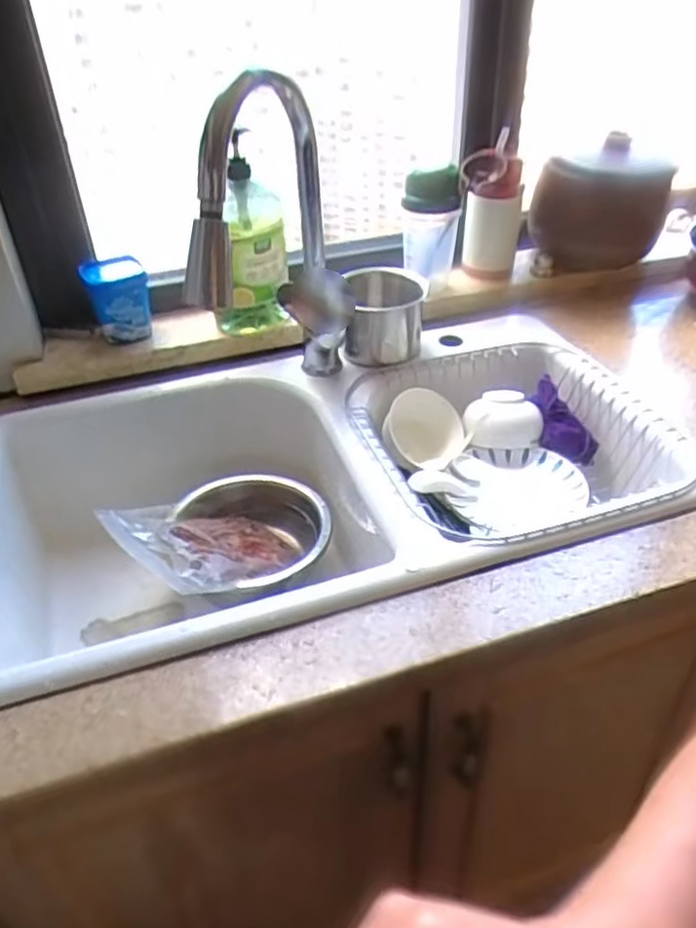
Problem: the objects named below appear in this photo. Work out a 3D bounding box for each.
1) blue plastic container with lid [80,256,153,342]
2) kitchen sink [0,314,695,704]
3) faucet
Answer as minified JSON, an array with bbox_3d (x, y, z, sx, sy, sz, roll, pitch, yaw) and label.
[{"bbox_3d":[-0.314,-0.222,0.956,0.081,0.109,0.075,-12,39,-12],"label":"blue plastic container with lid"},{"bbox_3d":[-0.024,0.056,0.896,0.827,0.219,0.458,-12,40,-13],"label":"kitchen sink"},{"bbox_3d":[-0.074,-0.225,0.788,0.080,0.380,0.285,14,41,19],"label":"faucet"}]

